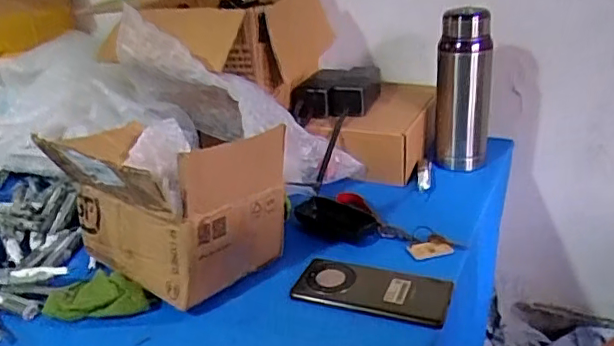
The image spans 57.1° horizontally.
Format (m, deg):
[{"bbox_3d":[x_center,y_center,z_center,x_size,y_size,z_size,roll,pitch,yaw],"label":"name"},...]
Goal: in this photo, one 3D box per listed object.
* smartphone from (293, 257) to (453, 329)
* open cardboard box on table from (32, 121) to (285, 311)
[{"bbox_3d":[0.070,0.123,0.609,0.163,0.009,0.081,6,26,19],"label":"smartphone"},{"bbox_3d":[-0.148,0.034,0.641,0.207,0.174,0.173,12,28,33],"label":"open cardboard box on table"}]

